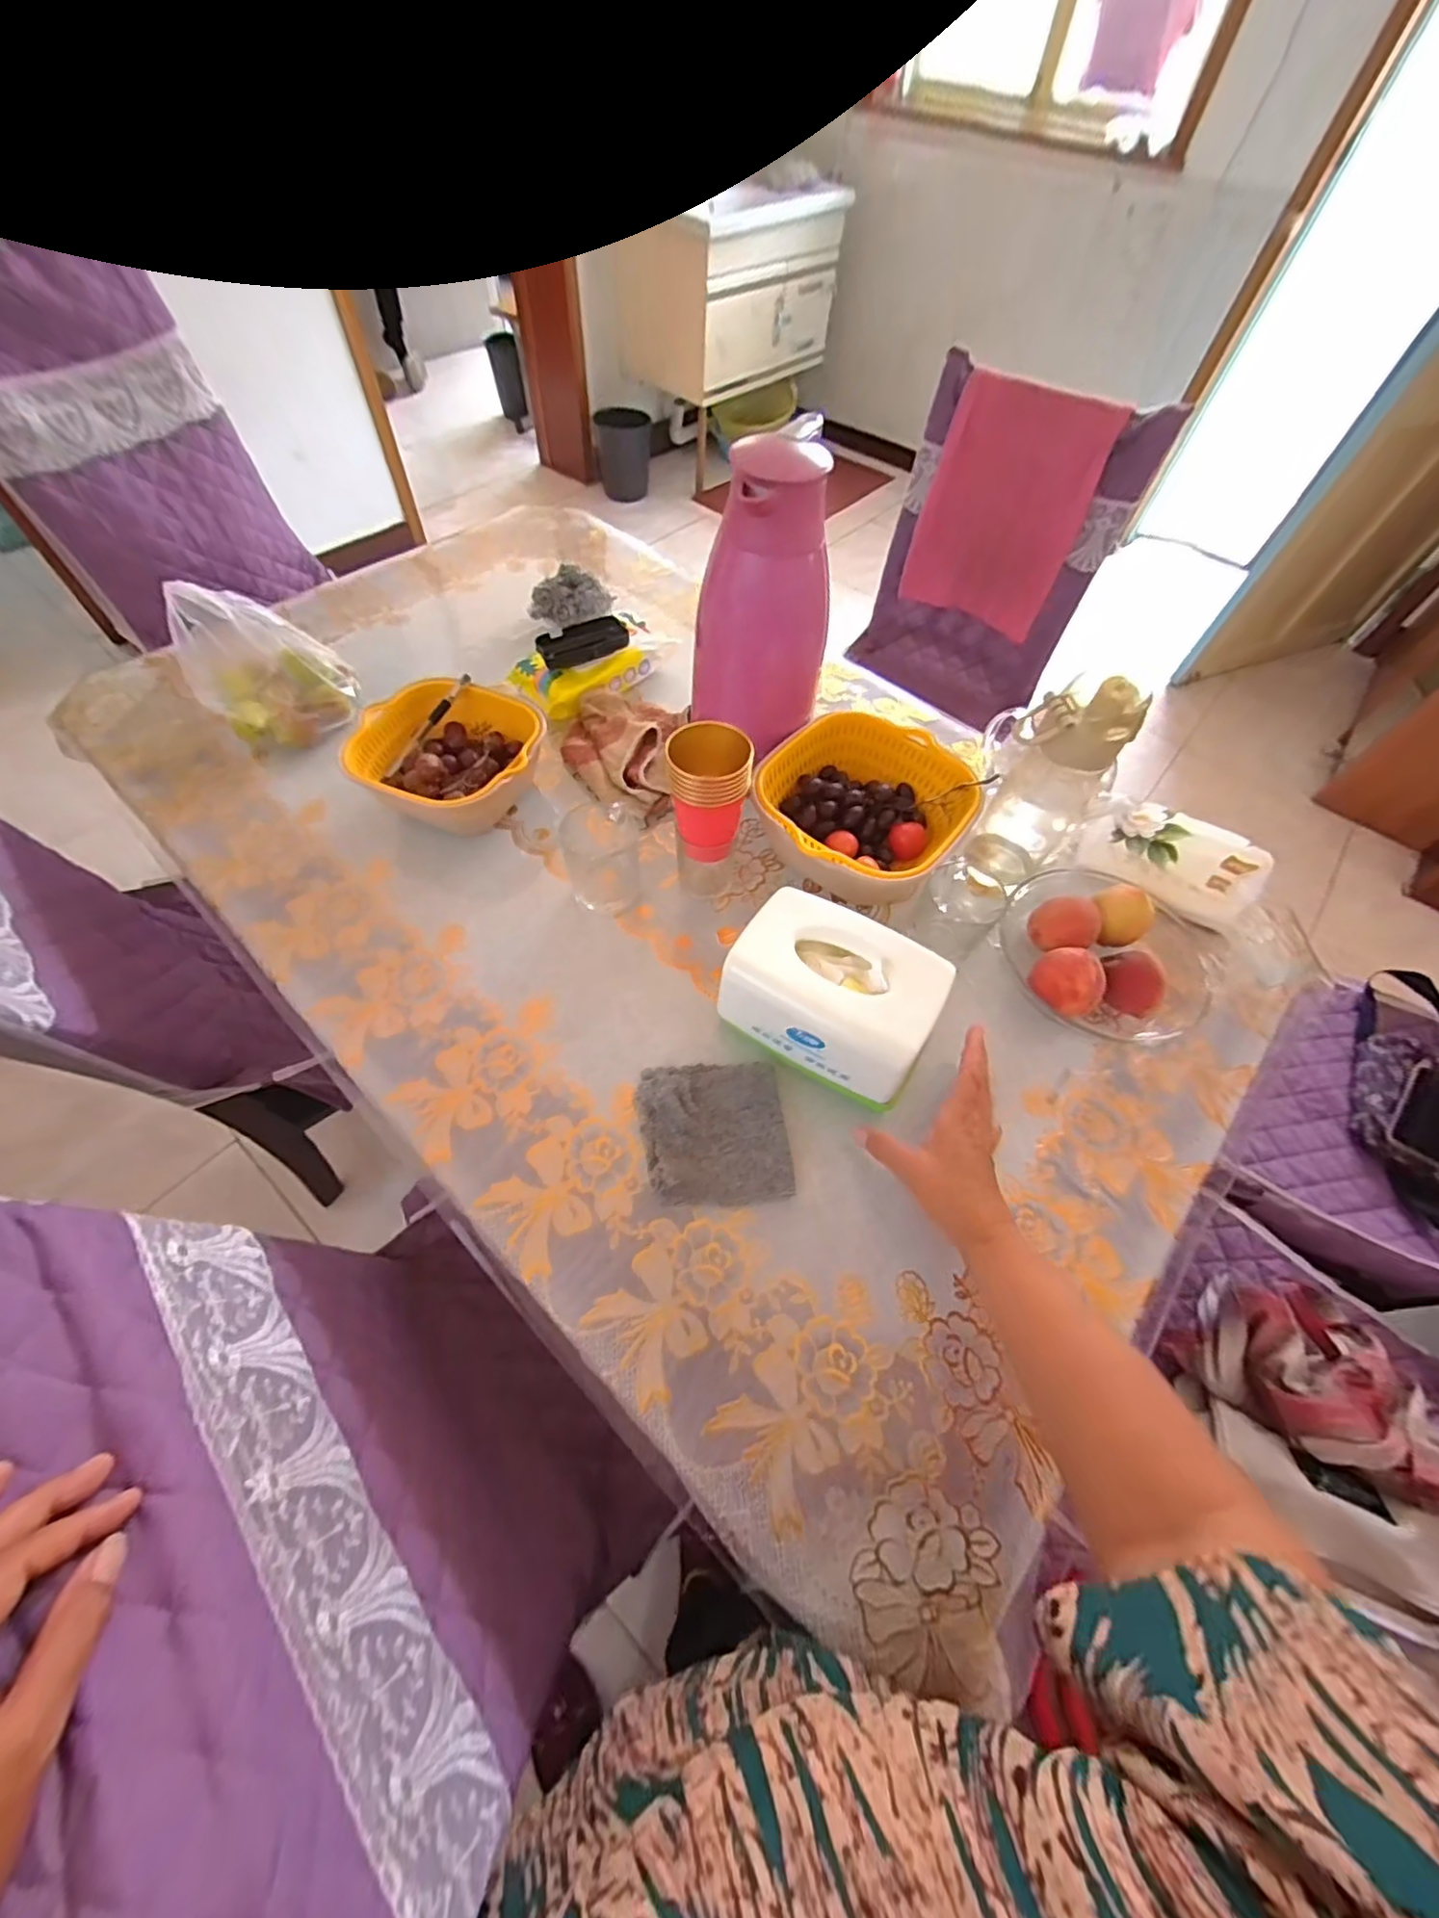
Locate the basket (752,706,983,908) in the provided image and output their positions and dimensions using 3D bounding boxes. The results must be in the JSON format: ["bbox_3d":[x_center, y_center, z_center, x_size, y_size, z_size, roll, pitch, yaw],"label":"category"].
[{"bbox_3d":[0.143,-0.153,0.651,0.203,0.081,0.201,2,58,-3],"label":"basket"}]

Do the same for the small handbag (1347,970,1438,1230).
[{"bbox_3d":[0.977,0.180,0.854,0.169,0.056,0.403,27,60,12],"label":"small handbag"}]

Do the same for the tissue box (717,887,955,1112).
[{"bbox_3d":[0.093,0.035,0.531,0.164,0.110,0.119,30,61,14],"label":"tissue box"}]

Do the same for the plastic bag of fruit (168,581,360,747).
[{"bbox_3d":[-0.496,-0.327,0.690,0.099,0.140,0.141,29,61,13],"label":"plastic bag of fruit"}]

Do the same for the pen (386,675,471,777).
[{"bbox_3d":[-0.312,-0.250,0.667,0.011,0.011,0.137,32,82,15],"label":"pen"}]

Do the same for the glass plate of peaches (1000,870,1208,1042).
[{"bbox_3d":[0.366,-0.012,0.600,0.182,0.064,0.186,2,58,-3],"label":"glass plate of peaches"}]

